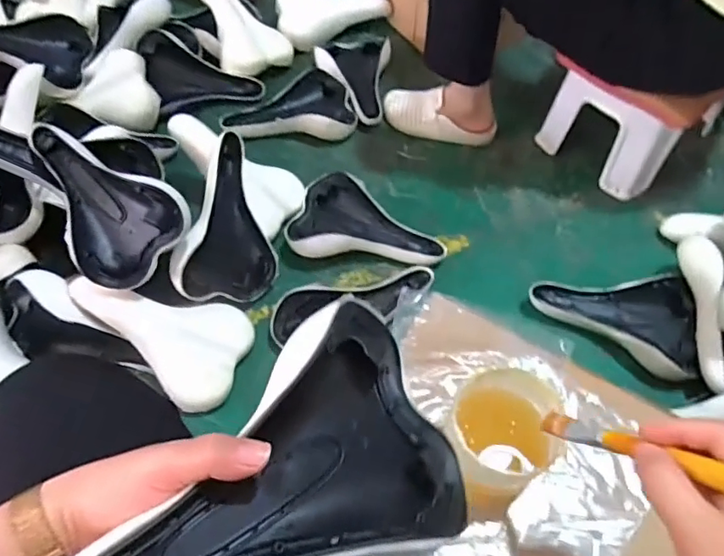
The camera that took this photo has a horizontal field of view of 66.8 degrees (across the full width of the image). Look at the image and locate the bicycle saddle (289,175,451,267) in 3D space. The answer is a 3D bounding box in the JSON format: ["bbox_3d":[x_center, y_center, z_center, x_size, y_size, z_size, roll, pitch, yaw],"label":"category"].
[{"bbox_3d":[0.011,-0.081,0.940,0.262,0.054,0.167,17,59,11],"label":"bicycle saddle"}]

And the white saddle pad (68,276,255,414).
[{"bbox_3d":[-0.297,0.069,0.831,0.272,0.060,0.166,42,69,-21],"label":"white saddle pad"}]

